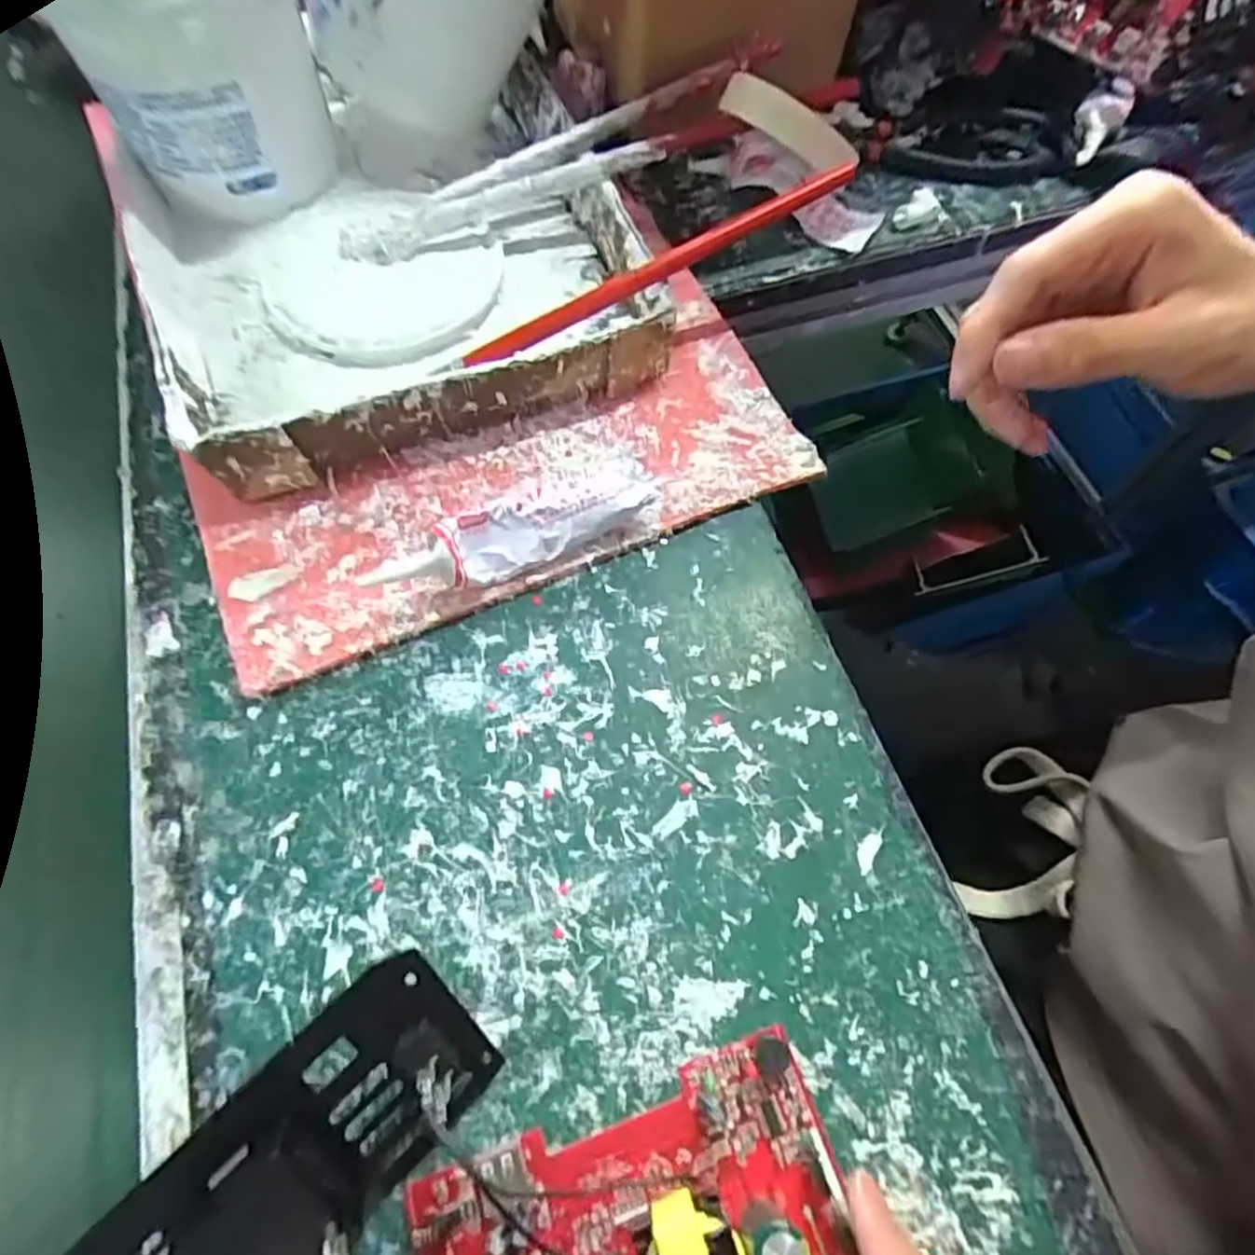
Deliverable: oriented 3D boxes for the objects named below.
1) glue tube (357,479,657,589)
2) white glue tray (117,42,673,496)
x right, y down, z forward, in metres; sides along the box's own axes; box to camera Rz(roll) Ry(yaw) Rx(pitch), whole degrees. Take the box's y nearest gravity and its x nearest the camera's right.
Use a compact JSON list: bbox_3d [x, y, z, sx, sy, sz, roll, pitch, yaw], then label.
[{"bbox_3d":[-0.048,-0.040,0.299,0.122,0.028,0.024,-25,68,-12],"label":"glue tube"},{"bbox_3d":[-0.125,-0.195,0.365,0.234,0.039,0.234,-20,67,-10],"label":"white glue tray"}]

